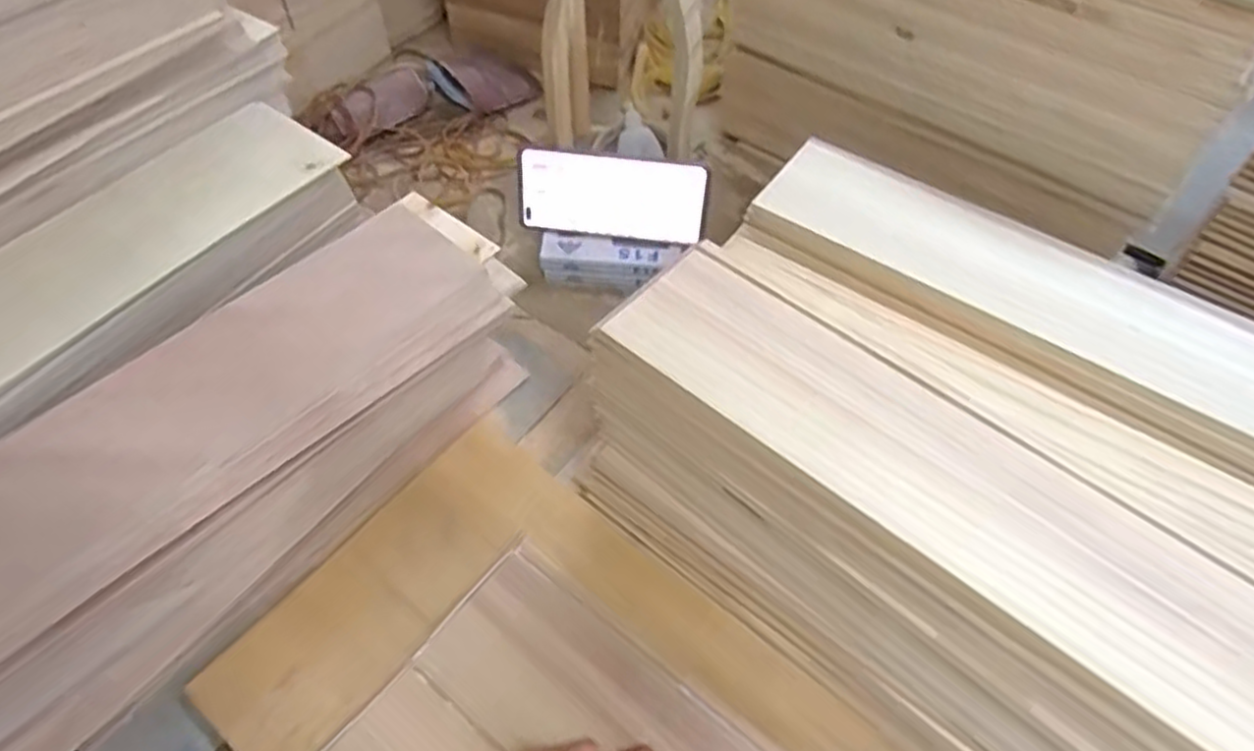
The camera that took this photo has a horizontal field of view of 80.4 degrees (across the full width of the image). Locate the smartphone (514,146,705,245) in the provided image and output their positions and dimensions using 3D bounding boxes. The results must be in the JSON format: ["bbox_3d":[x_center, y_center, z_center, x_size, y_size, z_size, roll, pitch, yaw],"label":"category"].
[{"bbox_3d":[-0.013,-0.154,0.641,0.160,0.073,0.009,5,34,3],"label":"smartphone"}]

